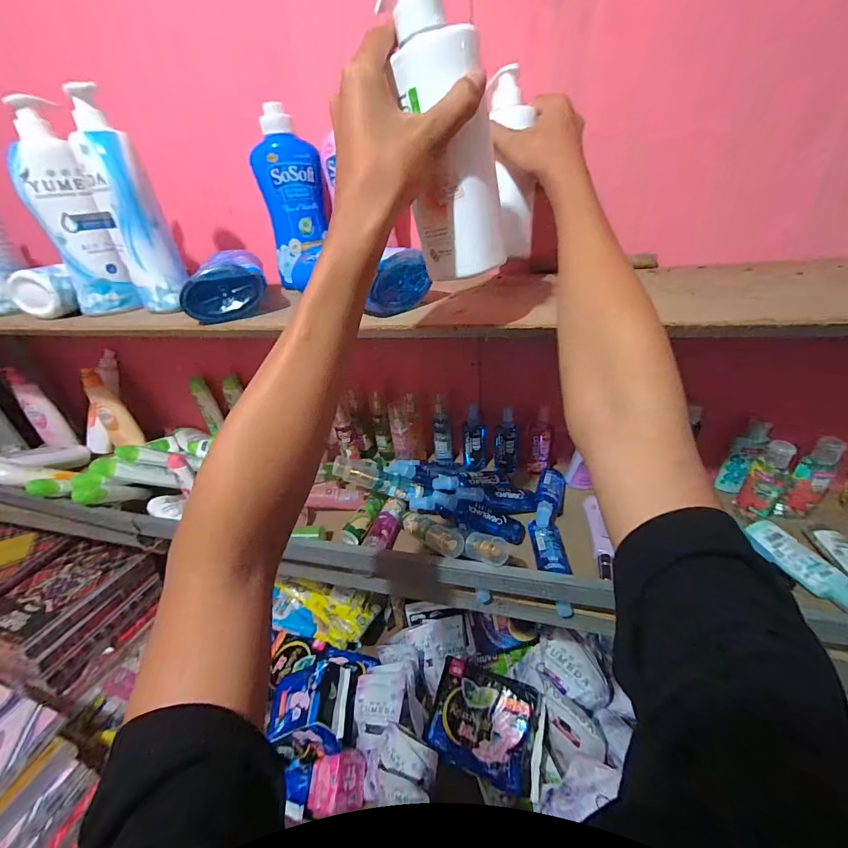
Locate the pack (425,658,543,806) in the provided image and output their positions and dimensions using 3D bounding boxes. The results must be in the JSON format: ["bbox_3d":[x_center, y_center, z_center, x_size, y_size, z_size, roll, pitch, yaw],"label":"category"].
[{"bbox_3d":[0.112,0.535,0.678,0.193,0.058,0.151,2,53,25],"label":"pack"}]

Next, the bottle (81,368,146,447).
[{"bbox_3d":[-0.694,-0.031,0.838,0.049,0.184,0.055,-16,15,47],"label":"bottle"}]

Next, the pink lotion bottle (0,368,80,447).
[{"bbox_3d":[-0.905,-0.036,0.889,0.061,0.196,0.055,21,39,38],"label":"pink lotion bottle"}]

